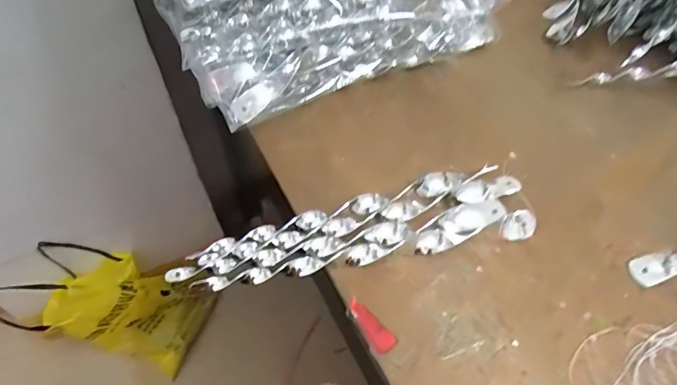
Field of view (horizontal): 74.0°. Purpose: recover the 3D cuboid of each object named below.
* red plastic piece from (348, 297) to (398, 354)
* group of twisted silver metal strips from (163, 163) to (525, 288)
[{"bbox_3d":[0.026,0.103,0.354,0.018,0.004,0.048,-26,57,-20],"label":"red plastic piece"},{"bbox_3d":[0.018,0.033,0.394,0.299,0.025,0.074,-11,53,-10],"label":"group of twisted silver metal strips"}]

